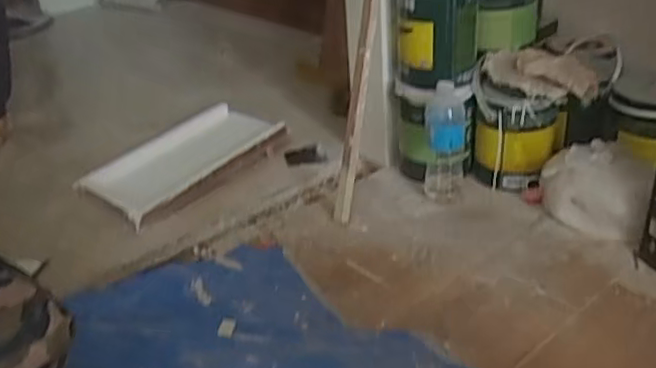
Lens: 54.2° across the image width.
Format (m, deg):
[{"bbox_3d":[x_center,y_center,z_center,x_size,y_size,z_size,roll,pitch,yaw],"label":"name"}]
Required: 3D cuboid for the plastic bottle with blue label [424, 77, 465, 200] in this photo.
[{"bbox_3d":[0.234,-0.079,1.270,0.085,0.221,0.086,-1,30,7],"label":"plastic bottle with blue label"}]

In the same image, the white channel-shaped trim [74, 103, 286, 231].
[{"bbox_3d":[-0.306,-0.056,1.443,0.219,0.064,0.434,17,36,33],"label":"white channel-shaped trim"}]

